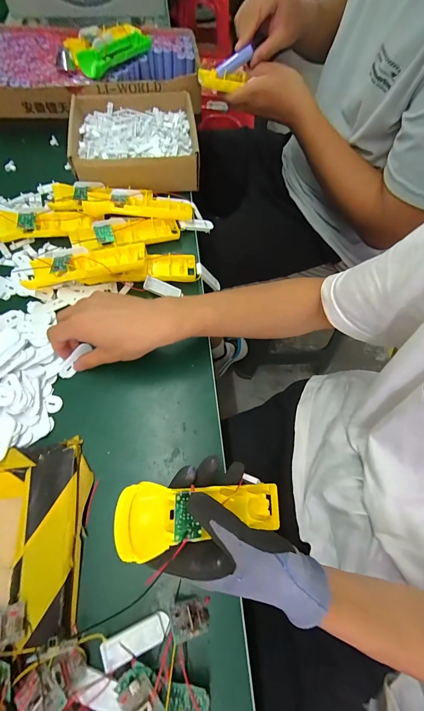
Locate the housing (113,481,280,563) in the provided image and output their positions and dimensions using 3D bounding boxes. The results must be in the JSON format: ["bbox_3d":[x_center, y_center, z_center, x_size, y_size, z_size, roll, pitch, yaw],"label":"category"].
[{"bbox_3d":[-0.001,0.138,0.267,0.170,0.022,0.048,13,59,-34],"label":"housing"}]

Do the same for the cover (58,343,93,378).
[{"bbox_3d":[-0.169,0.007,0.369,0.014,0.010,0.047,34,86,14],"label":"cover"}]

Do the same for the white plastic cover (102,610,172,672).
[{"bbox_3d":[-0.066,0.247,0.263,0.056,0.013,0.019,-19,66,-10],"label":"white plastic cover"}]

